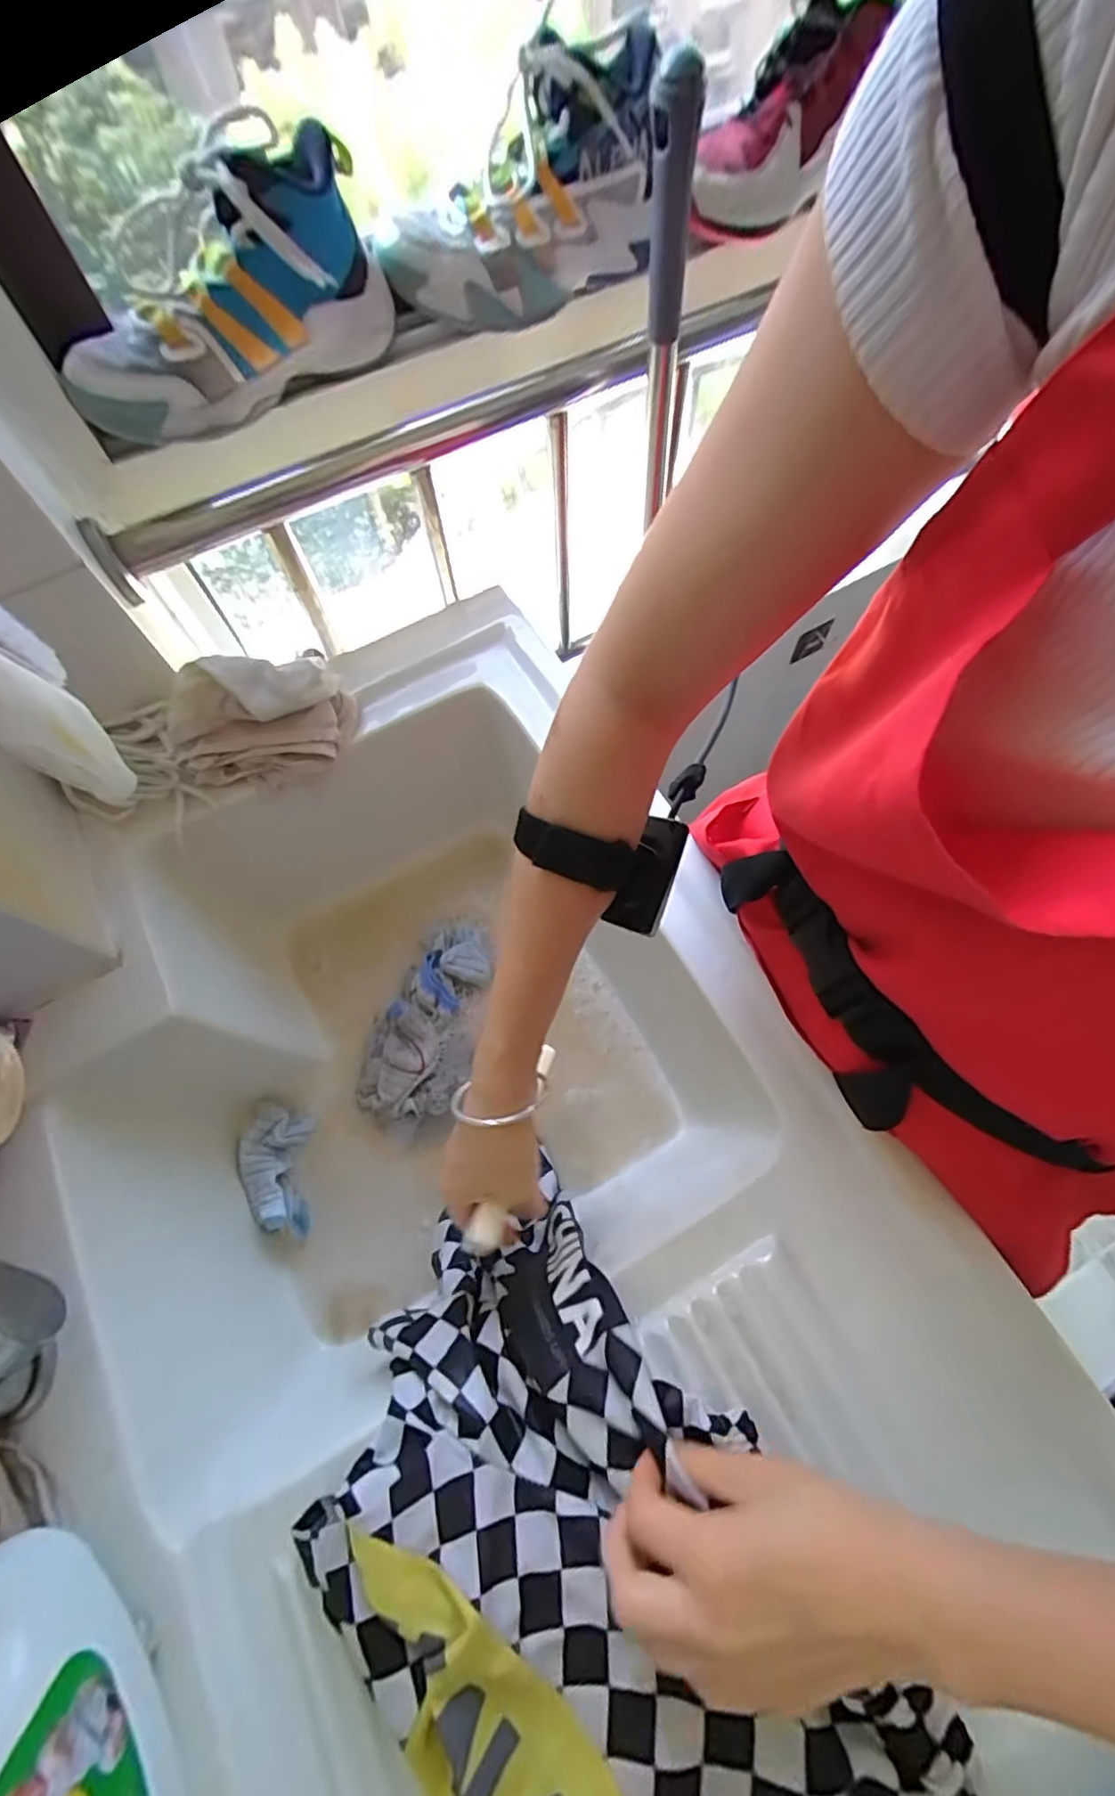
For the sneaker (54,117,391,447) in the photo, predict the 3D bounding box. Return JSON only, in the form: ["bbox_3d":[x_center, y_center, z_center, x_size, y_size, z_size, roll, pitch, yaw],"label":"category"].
[{"bbox_3d":[-0.222,-0.401,0.422,0.229,0.107,0.096,-33,71,-11],"label":"sneaker"}]

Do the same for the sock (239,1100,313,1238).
[{"bbox_3d":[-0.249,0.237,0.557,0.053,0.031,0.106,-6,68,-1],"label":"sock"}]

